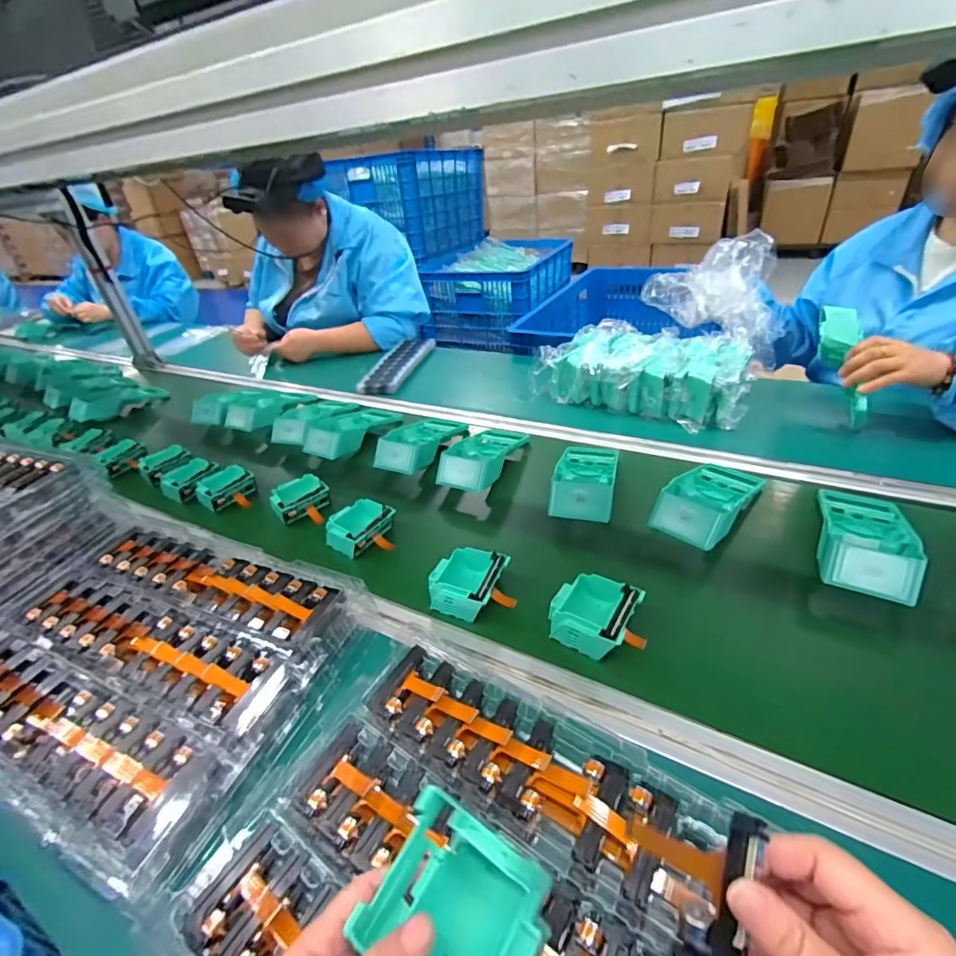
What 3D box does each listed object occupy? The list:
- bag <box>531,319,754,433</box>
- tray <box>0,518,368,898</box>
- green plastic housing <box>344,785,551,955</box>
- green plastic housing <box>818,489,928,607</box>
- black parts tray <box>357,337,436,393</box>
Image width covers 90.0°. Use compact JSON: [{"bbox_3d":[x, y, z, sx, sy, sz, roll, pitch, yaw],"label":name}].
[{"bbox_3d":[0.317,-0.202,0.908,0.370,0.105,0.238,19,43,32],"label":"bag"},{"bbox_3d":[-0.344,0.161,0.466,0.374,0.031,0.261,9,39,22],"label":"tray"},{"bbox_3d":[-0.007,0.218,0.242,0.082,0.045,0.079,18,66,25],"label":"green plastic housing"},{"bbox_3d":[0.442,0.067,0.547,0.090,0.042,0.190,15,29,28],"label":"green plastic housing"},{"bbox_3d":[-0.184,-0.264,1.123,0.098,0.035,0.272,1,37,12],"label":"black parts tray"}]

